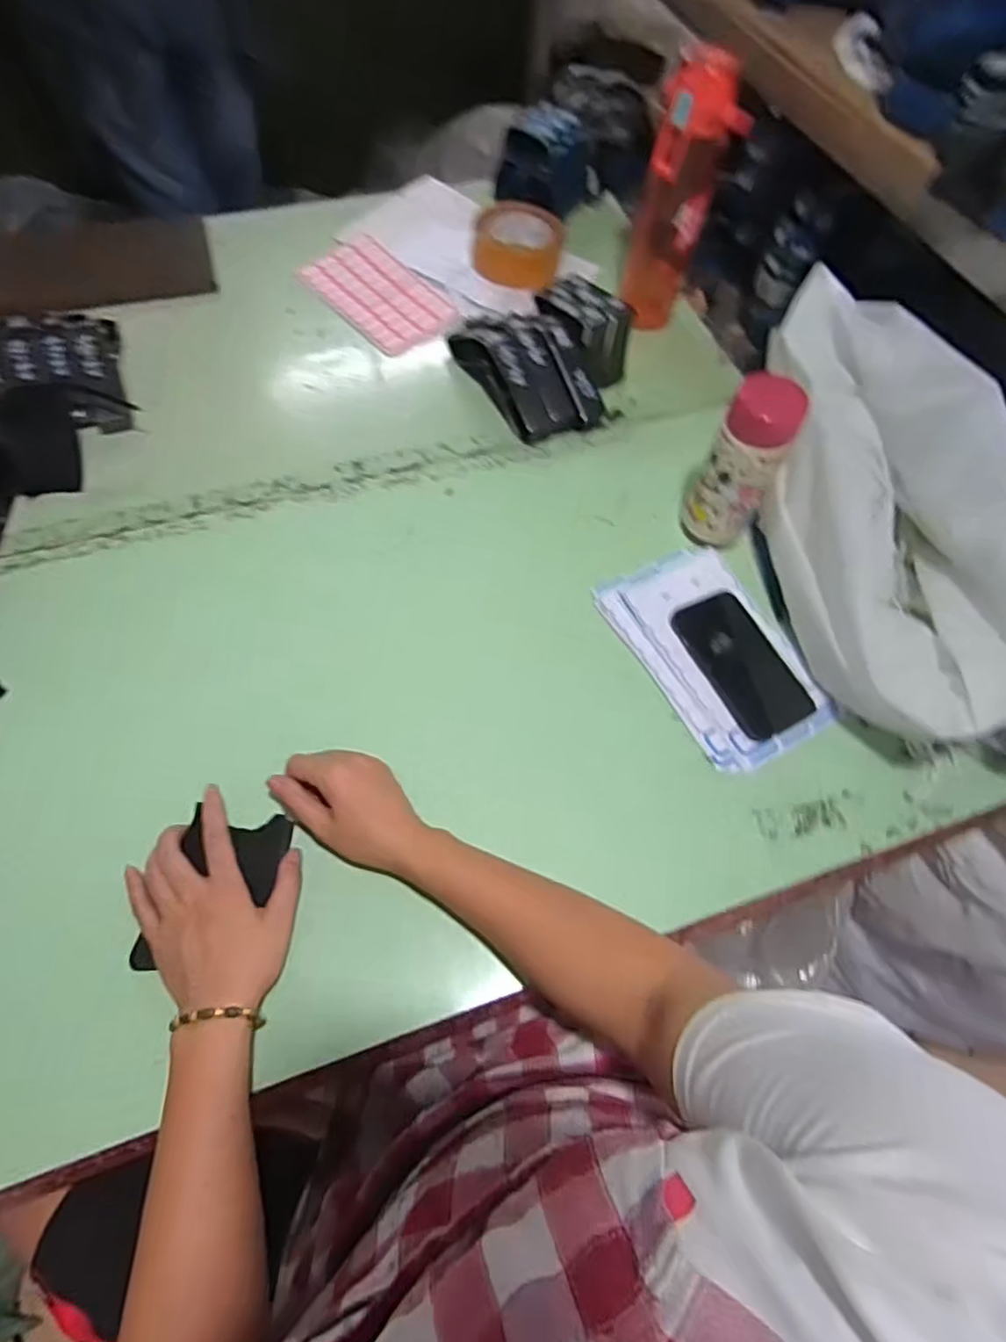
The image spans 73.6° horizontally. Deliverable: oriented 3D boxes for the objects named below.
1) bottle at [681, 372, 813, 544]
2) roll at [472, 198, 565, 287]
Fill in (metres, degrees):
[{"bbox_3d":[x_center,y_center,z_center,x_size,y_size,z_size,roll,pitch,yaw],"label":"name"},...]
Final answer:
[{"bbox_3d":[0.221,-0.187,0.633,0.066,0.169,0.054,29,65,11],"label":"bottle"},{"bbox_3d":[0.021,-0.572,0.896,0.114,0.052,0.114,2,63,-3],"label":"roll"}]

